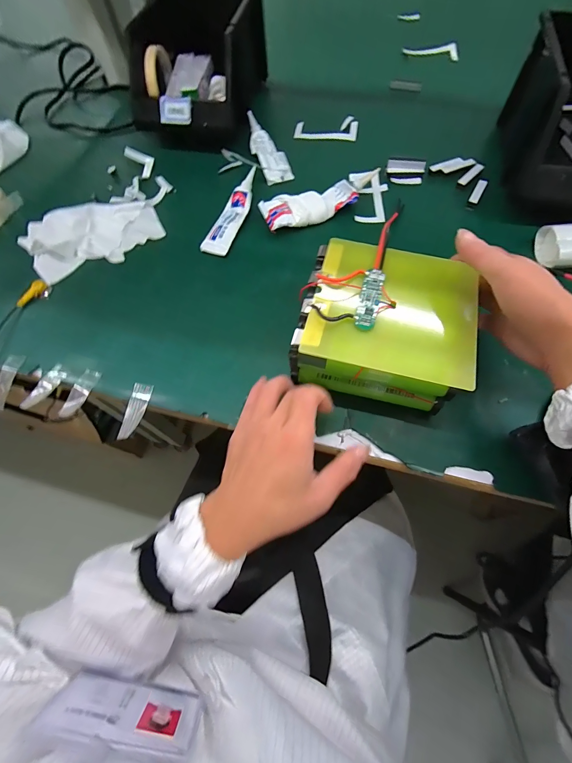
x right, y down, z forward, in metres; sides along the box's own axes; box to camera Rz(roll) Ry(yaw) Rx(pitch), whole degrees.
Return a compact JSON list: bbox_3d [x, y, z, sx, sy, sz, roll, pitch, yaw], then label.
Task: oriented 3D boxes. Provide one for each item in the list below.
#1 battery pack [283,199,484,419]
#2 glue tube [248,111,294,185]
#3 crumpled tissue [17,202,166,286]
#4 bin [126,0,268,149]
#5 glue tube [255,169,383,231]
[{"bbox_3d":[0.093,-0.062,0.311,0.148,0.068,0.142,13,64,9],"label":"battery pack"},{"bbox_3d":[-0.033,-0.365,0.510,0.044,0.026,0.141,-21,66,-6],"label":"glue tube"},{"bbox_3d":[-0.263,-0.201,0.439,0.176,0.031,0.099,-24,66,-7],"label":"crumpled tissue"},{"bbox_3d":[-0.130,-0.505,0.529,0.153,0.131,0.265,13,67,9],"label":"bin"},{"bbox_3d":[0.051,-0.247,0.446,0.172,0.029,0.051,-18,66,-5],"label":"glue tube"}]

